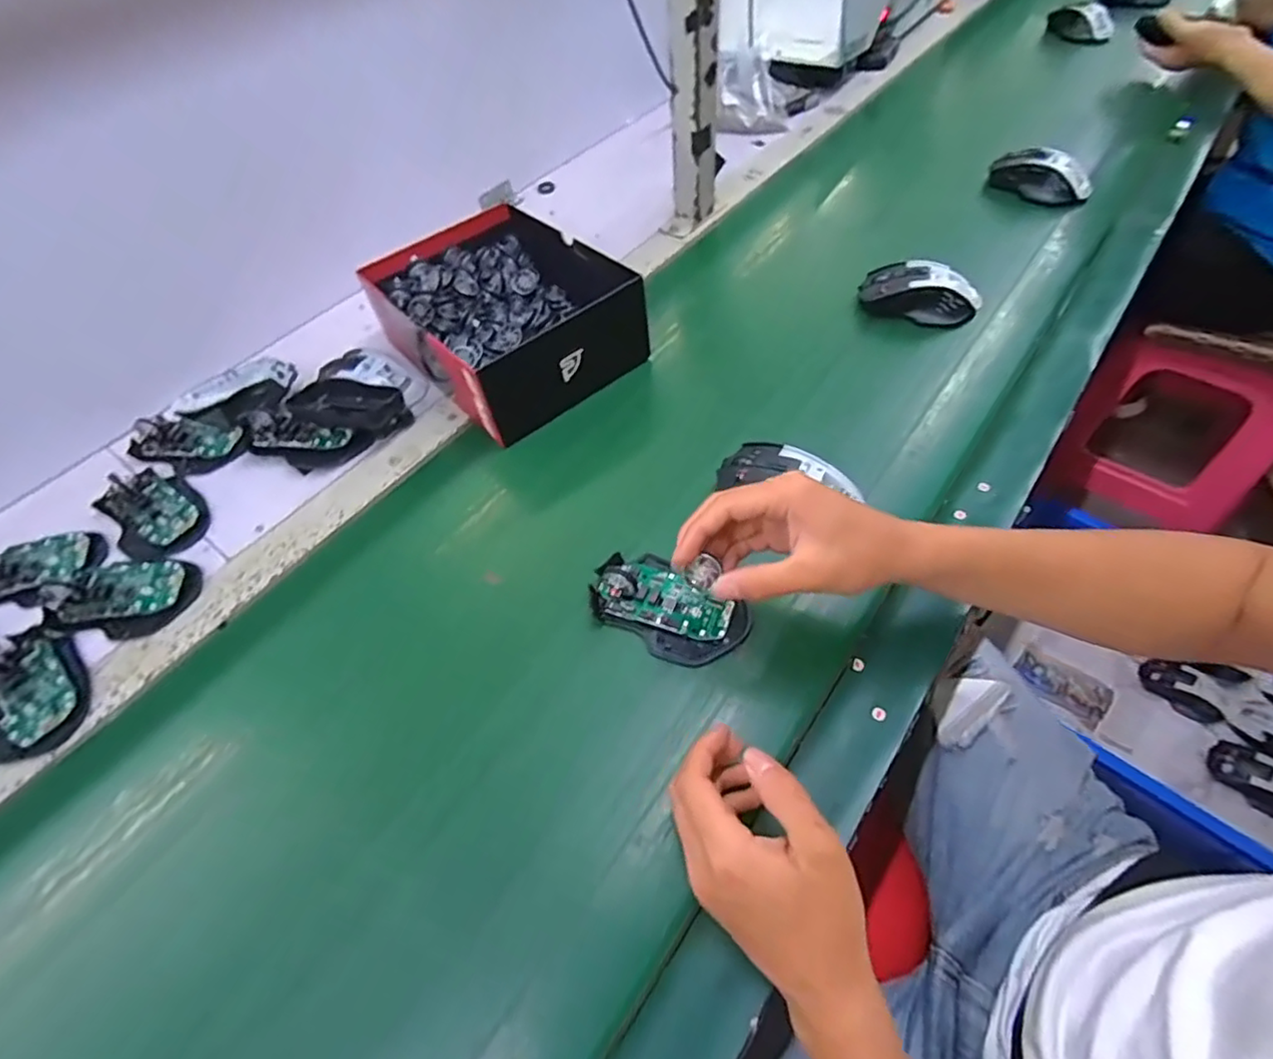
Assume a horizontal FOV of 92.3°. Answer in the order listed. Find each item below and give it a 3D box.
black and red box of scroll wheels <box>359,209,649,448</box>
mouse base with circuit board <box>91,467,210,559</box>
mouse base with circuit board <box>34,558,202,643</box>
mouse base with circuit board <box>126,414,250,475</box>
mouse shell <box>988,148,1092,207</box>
[{"bbox_3d":[-0.134,-0.219,0.624,0.187,0.083,0.250,-38,60,-20],"label":"black and red box of scroll wheels"},{"bbox_3d":[-0.435,-0.019,0.544,0.113,0.023,0.070,32,63,25],"label":"mouse base with circuit board"},{"bbox_3d":[-0.421,0.053,0.492,0.116,0.020,0.064,-1,54,4],"label":"mouse base with circuit board"},{"bbox_3d":[-0.437,-0.087,0.596,0.111,0.019,0.056,7,55,10],"label":"mouse base with circuit board"},{"bbox_3d":[0.491,-0.427,0.745,0.115,0.043,0.050,25,60,21],"label":"mouse shell"}]

